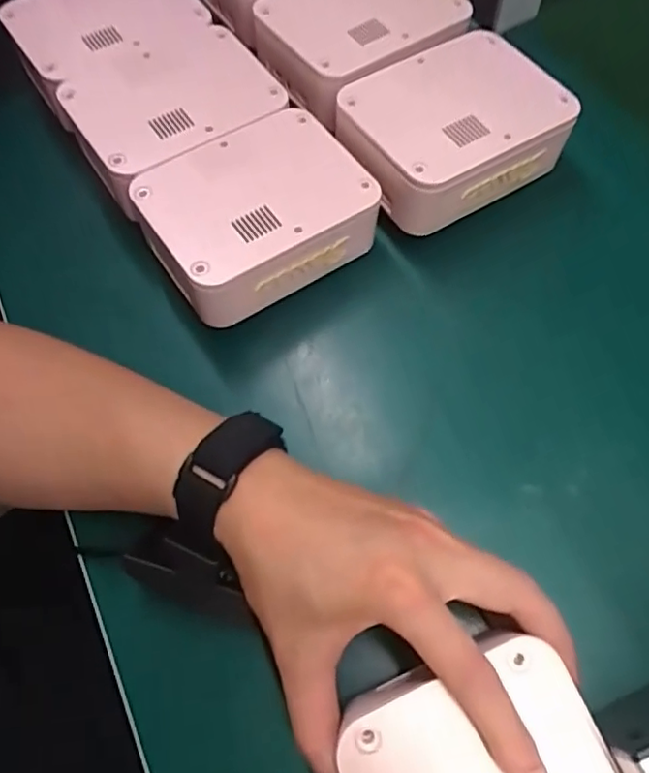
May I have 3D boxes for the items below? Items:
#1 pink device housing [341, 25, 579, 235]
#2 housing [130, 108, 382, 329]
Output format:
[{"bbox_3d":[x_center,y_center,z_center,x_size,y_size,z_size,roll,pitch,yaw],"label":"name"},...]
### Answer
[{"bbox_3d":[0.081,-0.164,0.384,0.129,0.042,0.100,-29,67,-11],"label":"pink device housing"},{"bbox_3d":[-0.041,-0.108,0.373,0.132,0.043,0.104,-31,68,-11],"label":"housing"}]

